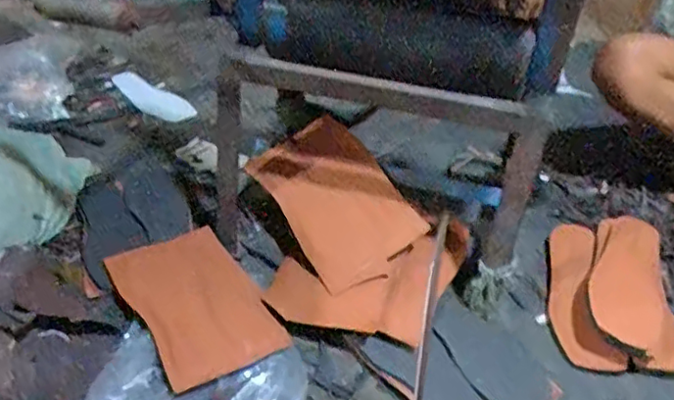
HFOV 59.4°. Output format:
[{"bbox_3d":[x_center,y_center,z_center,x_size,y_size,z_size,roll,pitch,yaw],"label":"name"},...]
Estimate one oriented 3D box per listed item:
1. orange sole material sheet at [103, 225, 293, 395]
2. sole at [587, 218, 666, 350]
[{"bbox_3d":[-0.190,0.129,0.783,0.153,0.076,0.237,-25,47,-31],"label":"orange sole material sheet"},{"bbox_3d":[0.398,0.107,0.815,0.088,0.018,0.212,2,48,22],"label":"sole"}]

